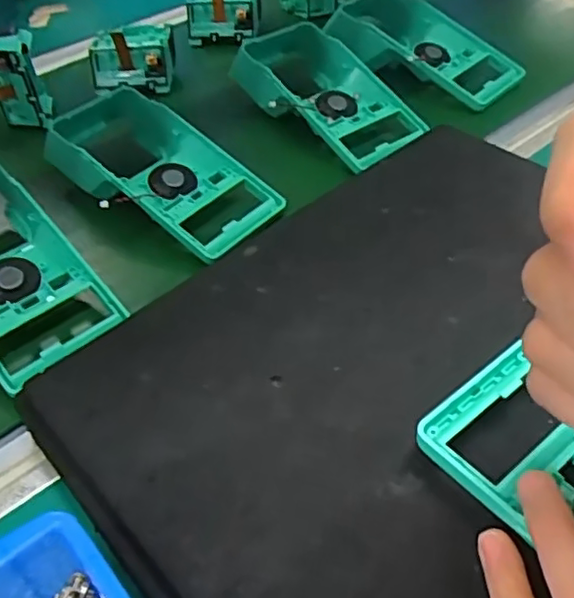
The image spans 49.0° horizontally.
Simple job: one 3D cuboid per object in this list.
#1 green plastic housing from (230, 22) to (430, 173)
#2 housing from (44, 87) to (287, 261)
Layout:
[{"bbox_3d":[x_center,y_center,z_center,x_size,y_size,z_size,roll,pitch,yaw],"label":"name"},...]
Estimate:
[{"bbox_3d":[0.033,-0.174,0.532,0.089,0.050,0.183,-29,55,-27],"label":"green plastic housing"},{"bbox_3d":[-0.094,-0.095,0.460,0.184,0.041,0.088,28,53,25],"label":"housing"}]

